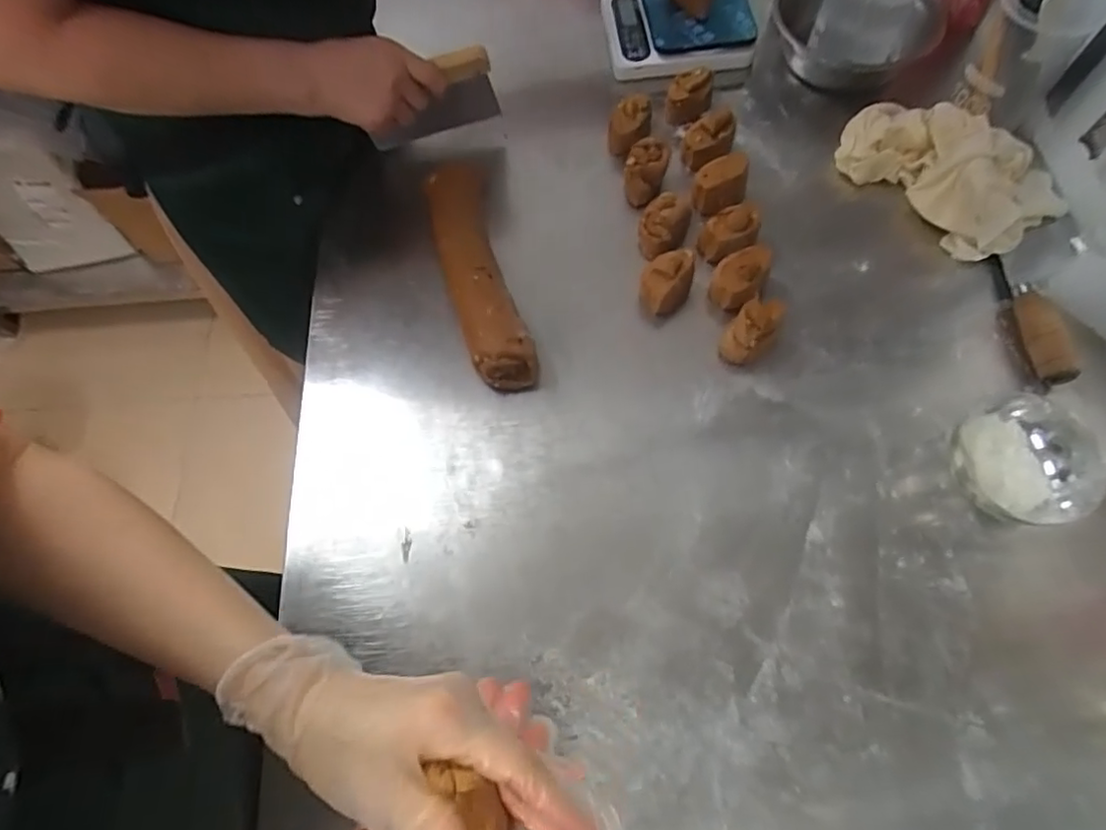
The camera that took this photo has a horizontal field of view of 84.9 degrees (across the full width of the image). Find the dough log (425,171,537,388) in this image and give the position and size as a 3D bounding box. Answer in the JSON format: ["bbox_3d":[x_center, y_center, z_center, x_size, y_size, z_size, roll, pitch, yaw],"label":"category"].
[{"bbox_3d":[-0.080,-0.151,0.623,0.067,0.047,0.276,-15,68,-4],"label":"dough log"}]

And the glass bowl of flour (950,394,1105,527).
[{"bbox_3d":[0.392,0.046,0.513,0.110,0.054,0.101,-1,67,2],"label":"glass bowl of flour"}]

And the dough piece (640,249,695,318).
[{"bbox_3d":[0.113,-0.131,0.604,0.048,0.040,0.057,12,68,7],"label":"dough piece"}]

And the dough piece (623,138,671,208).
[{"bbox_3d":[0.100,-0.264,0.660,0.044,0.044,0.059,18,69,10],"label":"dough piece"}]

